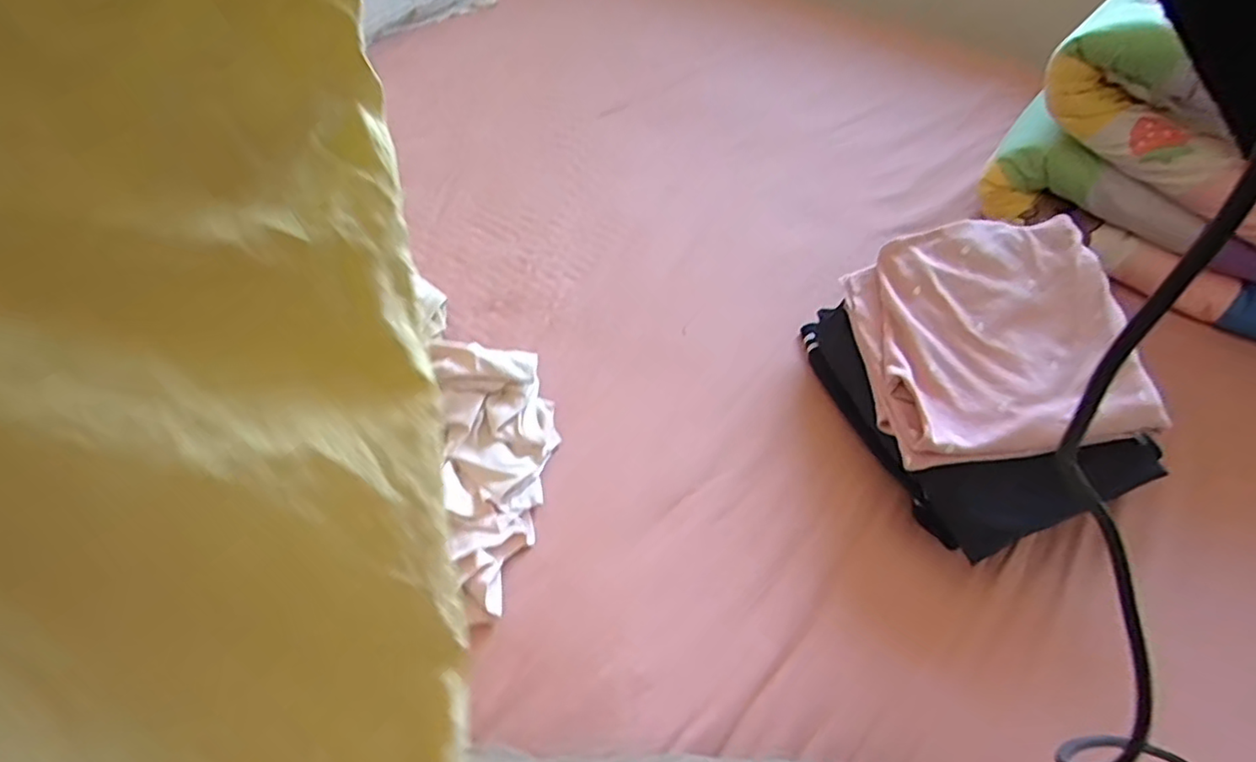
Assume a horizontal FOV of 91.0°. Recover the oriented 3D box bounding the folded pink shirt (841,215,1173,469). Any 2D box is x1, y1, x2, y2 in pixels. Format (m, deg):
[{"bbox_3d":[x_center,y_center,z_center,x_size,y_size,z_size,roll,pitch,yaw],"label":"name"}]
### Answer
[{"bbox_3d":[0.388,-0.057,0.669,0.259,0.041,0.288,-11,58,8],"label":"folded pink shirt"}]

